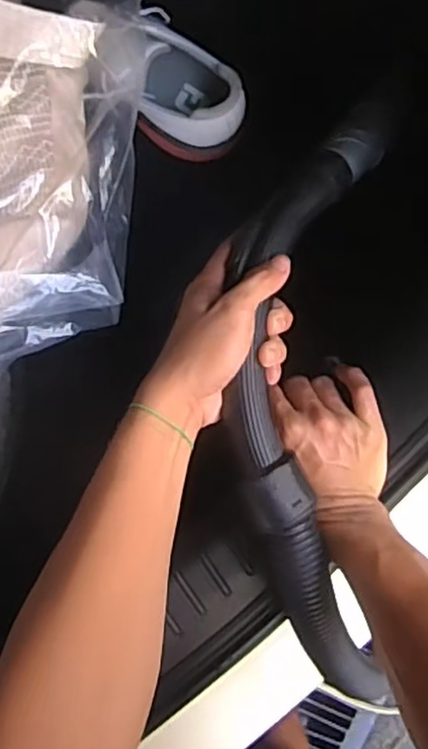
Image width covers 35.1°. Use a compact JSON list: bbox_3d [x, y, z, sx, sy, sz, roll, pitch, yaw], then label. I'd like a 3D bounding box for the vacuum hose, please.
[{"bbox_3d":[0.074,0.023,0.499,0.133,0.078,0.460,1,90,-6],"label":"vacuum hose"}]

